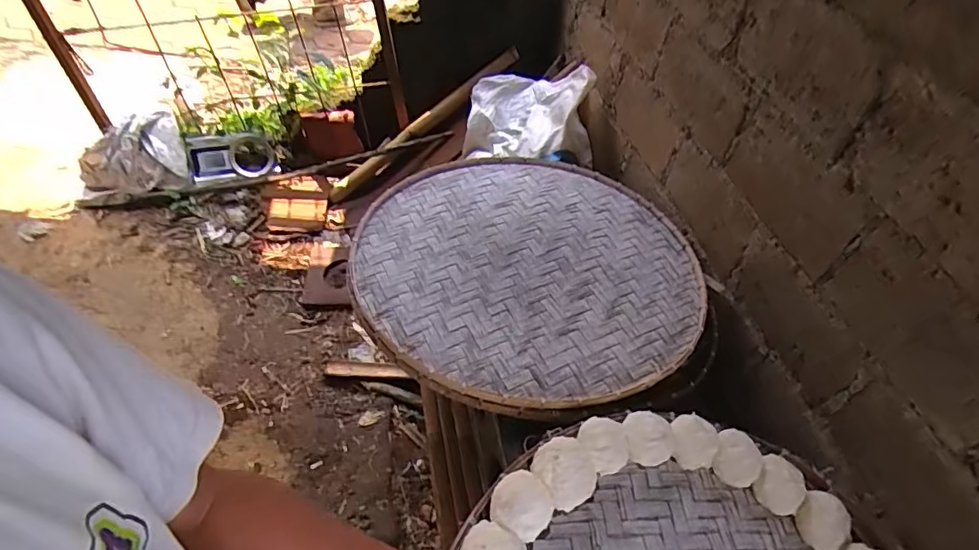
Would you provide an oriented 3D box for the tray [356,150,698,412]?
[{"bbox_3d":[0.089,-0.044,1.135,0.689,0.022,0.739,4,44,-4],"label":"tray"}]

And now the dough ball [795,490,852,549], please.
[{"bbox_3d":[0.527,0.386,0.835,0.081,0.035,0.085,3,51,-3],"label":"dough ball"}]

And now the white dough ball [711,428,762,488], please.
[{"bbox_3d":[0.401,0.297,0.862,0.077,0.044,0.081,-29,59,-25],"label":"white dough ball"}]

